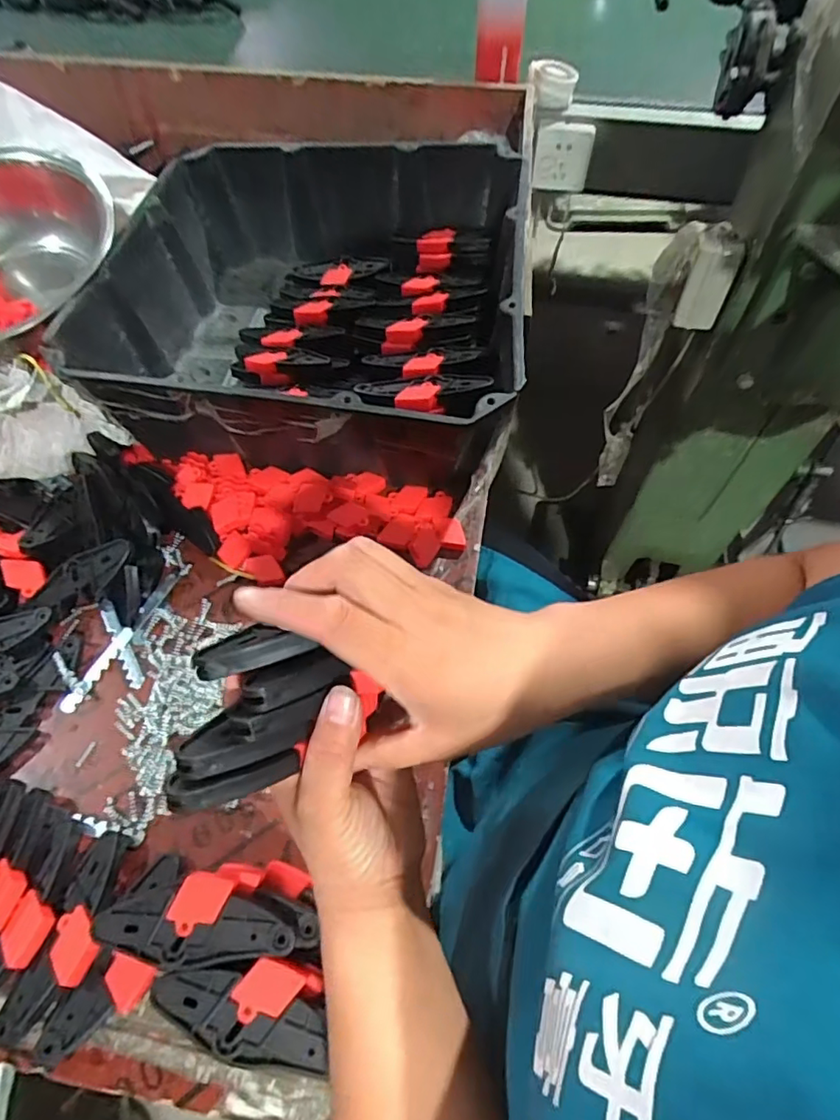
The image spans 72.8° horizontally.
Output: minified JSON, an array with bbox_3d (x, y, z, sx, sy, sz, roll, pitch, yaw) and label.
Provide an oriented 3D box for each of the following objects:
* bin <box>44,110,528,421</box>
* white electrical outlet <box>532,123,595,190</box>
[{"bbox_3d":[-0.117,-0.295,0.668,0.450,0.154,0.465,6,57,4],"label":"bin"},{"bbox_3d":[0.229,-0.646,0.919,0.095,0.089,0.033,-7,57,-4],"label":"white electrical outlet"}]

